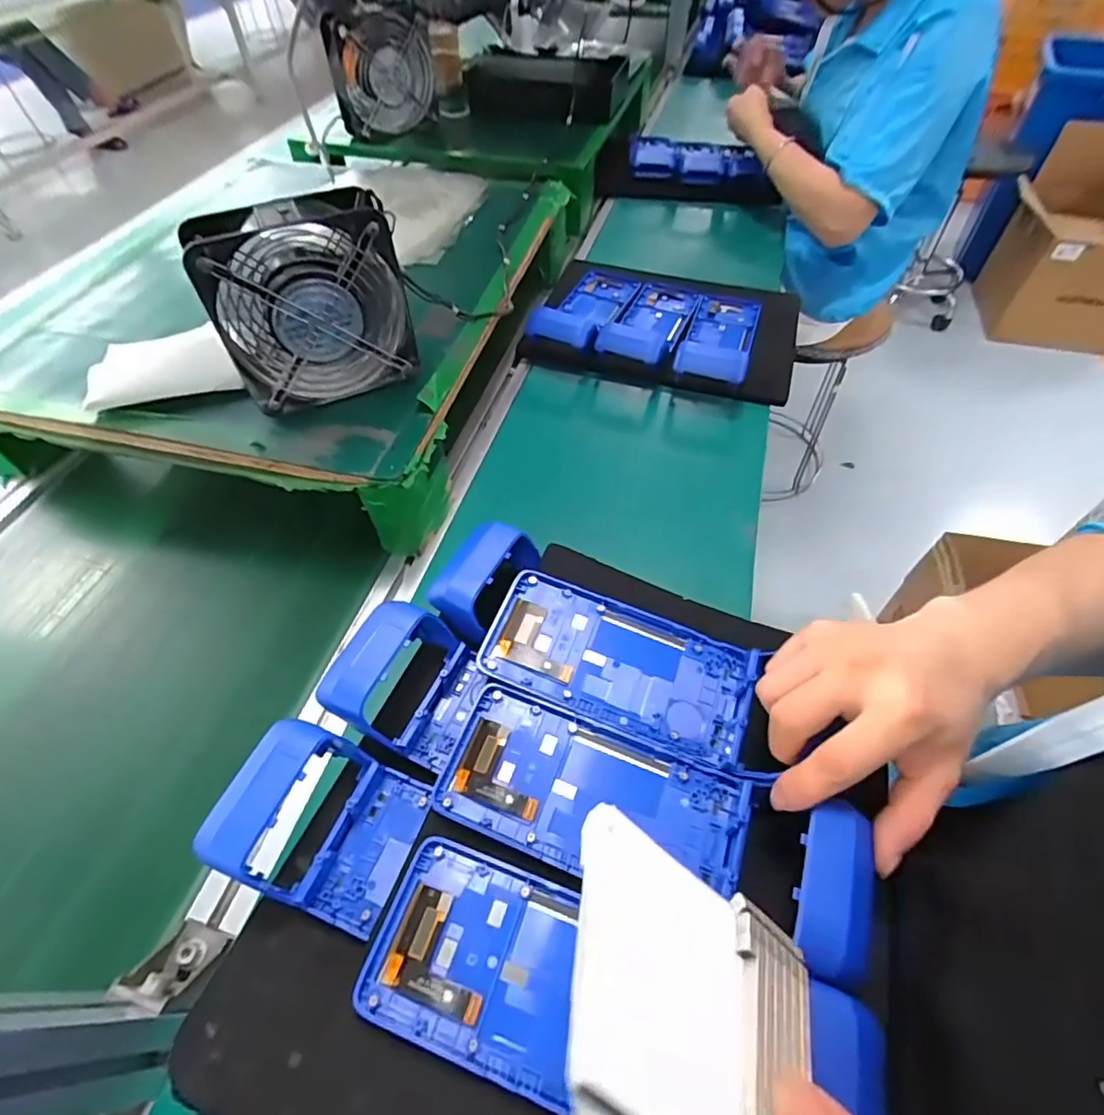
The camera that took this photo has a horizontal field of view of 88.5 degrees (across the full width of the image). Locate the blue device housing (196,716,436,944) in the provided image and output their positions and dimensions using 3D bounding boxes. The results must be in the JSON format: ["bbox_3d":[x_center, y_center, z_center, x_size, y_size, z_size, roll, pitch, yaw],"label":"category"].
[{"bbox_3d":[-0.131,0.149,0.318,0.100,0.049,0.085,15,51,12],"label":"blue device housing"}]

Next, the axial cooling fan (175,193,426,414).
[{"bbox_3d":[-0.199,-0.210,0.478,0.151,0.146,0.062,-16,51,-14],"label":"axial cooling fan"}]

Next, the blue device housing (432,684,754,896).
[{"bbox_3d":[0.022,0.132,0.320,0.164,0.013,0.080,16,51,13],"label":"blue device housing"}]

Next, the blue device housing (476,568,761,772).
[{"bbox_3d":[0.043,0.066,0.365,0.166,0.012,0.081,20,58,8],"label":"blue device housing"}]

